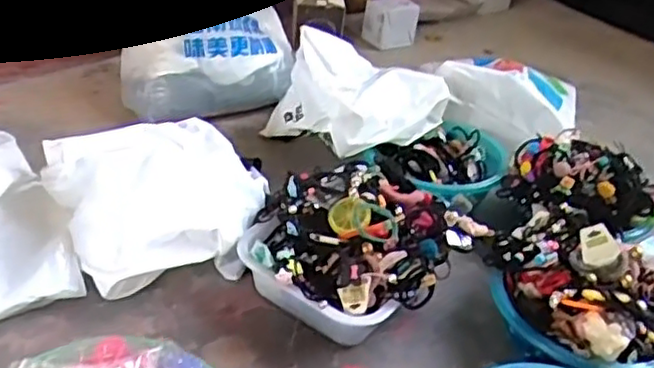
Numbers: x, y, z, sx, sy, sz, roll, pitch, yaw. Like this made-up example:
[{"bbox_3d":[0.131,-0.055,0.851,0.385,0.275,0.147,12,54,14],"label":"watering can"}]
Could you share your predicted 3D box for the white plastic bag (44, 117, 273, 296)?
[{"bbox_3d":[-0.197,0.016,0.868,0.276,0.106,0.242,-19,43,-33],"label":"white plastic bag"}]

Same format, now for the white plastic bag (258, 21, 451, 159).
[{"bbox_3d":[0.052,-0.152,1.117,0.206,0.184,0.257,-24,46,-37],"label":"white plastic bag"}]

